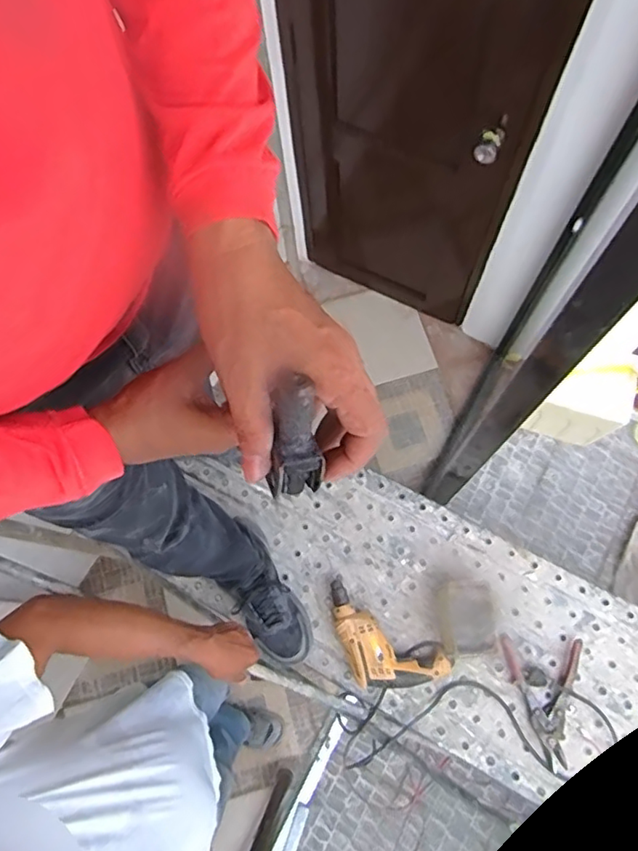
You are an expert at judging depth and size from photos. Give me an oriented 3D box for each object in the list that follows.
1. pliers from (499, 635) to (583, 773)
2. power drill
[{"bbox_3d":[0.426,0.521,1.087,0.153,0.020,0.219,5,75,3],"label":"pliers"},{"bbox_3d":[0.111,0.429,1.112,0.270,0.066,0.141,37,79,11],"label":"power drill"}]

